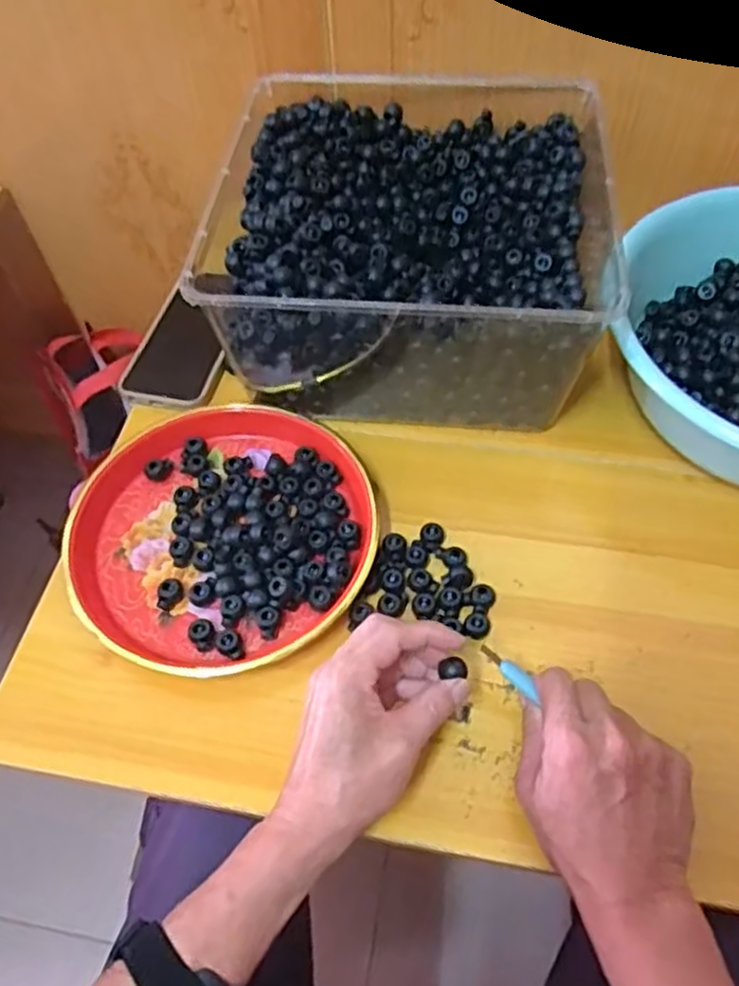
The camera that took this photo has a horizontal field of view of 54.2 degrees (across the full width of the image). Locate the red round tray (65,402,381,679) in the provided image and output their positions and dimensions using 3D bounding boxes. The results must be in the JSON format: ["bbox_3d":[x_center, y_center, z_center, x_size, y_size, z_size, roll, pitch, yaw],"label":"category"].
[{"bbox_3d":[-0.107,0.028,0.540,0.216,0.028,0.219,-1,57,1],"label":"red round tray"}]

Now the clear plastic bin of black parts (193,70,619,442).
[{"bbox_3d":[0.038,-0.203,0.610,0.280,0.148,0.283,4,57,5],"label":"clear plastic bin of black parts"}]

